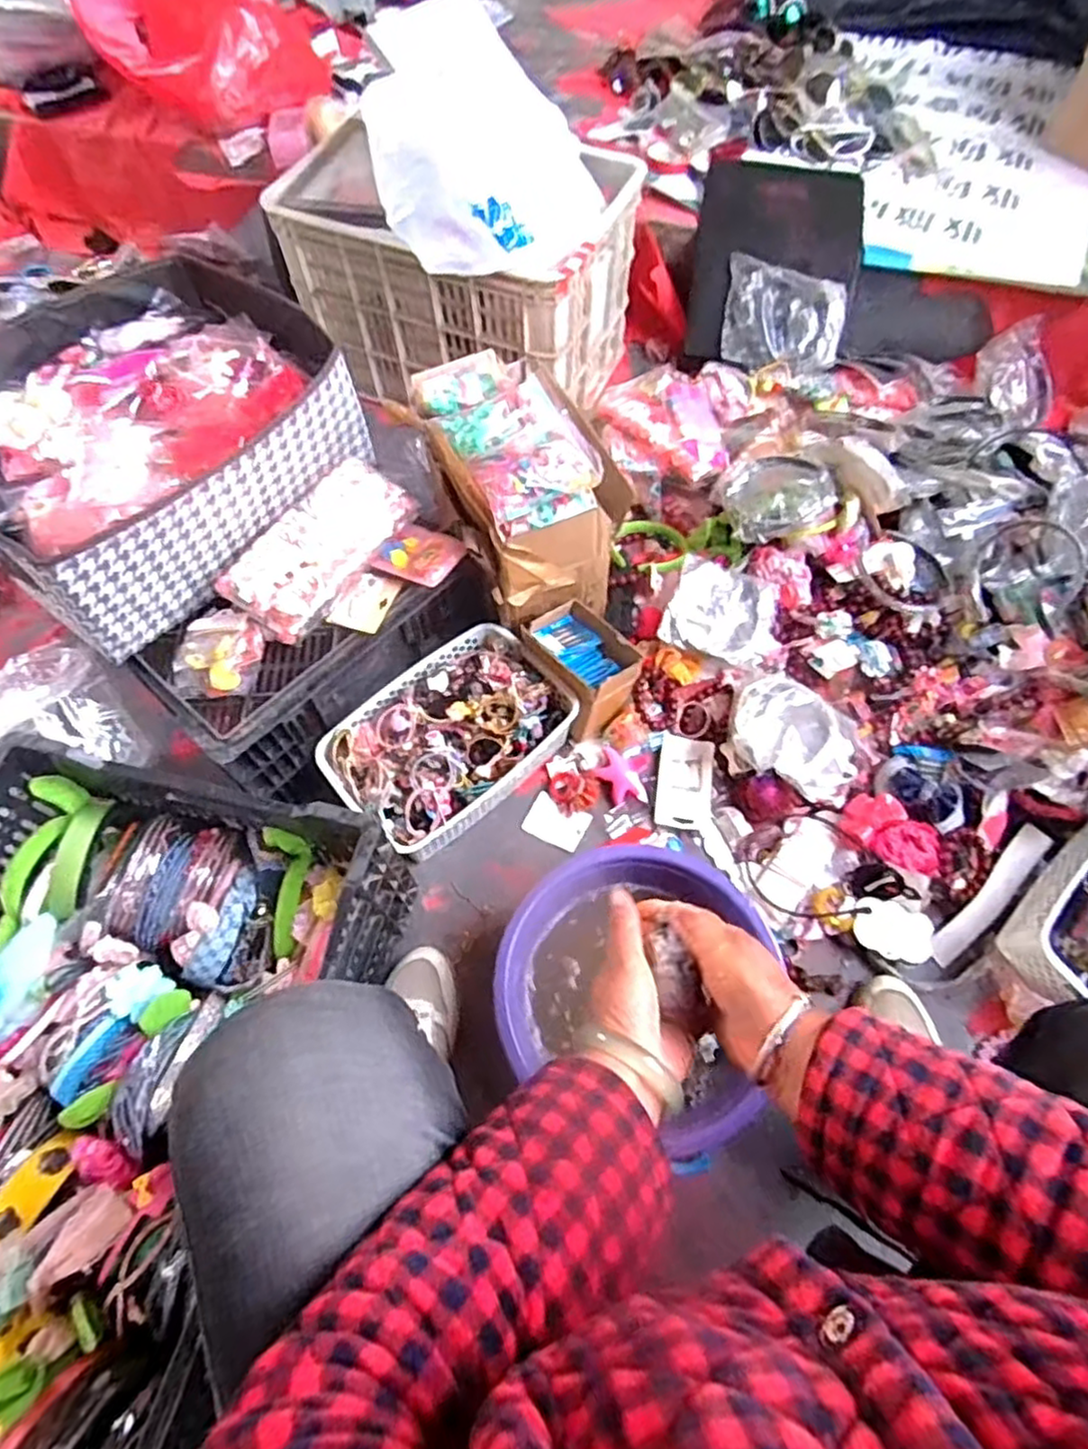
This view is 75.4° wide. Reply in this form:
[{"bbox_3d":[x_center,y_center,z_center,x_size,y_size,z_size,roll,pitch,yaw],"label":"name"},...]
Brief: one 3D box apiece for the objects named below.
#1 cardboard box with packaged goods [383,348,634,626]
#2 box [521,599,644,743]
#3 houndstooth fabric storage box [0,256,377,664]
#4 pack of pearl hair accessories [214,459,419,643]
[{"bbox_3d":[-0.043,-0.320,0.897,0.188,0.179,0.324,-26,65,-13],"label":"cardboard box with packaged goods"},{"bbox_3d":[0.050,-0.078,0.910,0.109,0.090,0.138,-34,67,-16],"label":"box"},{"bbox_3d":[-0.455,-0.337,0.820,0.360,0.151,0.403,37,68,18],"label":"houndstooth fabric storage box"},{"bbox_3d":[-0.258,-0.205,0.809,0.106,0.068,0.237,29,66,15],"label":"pack of pearl hair accessories"}]

